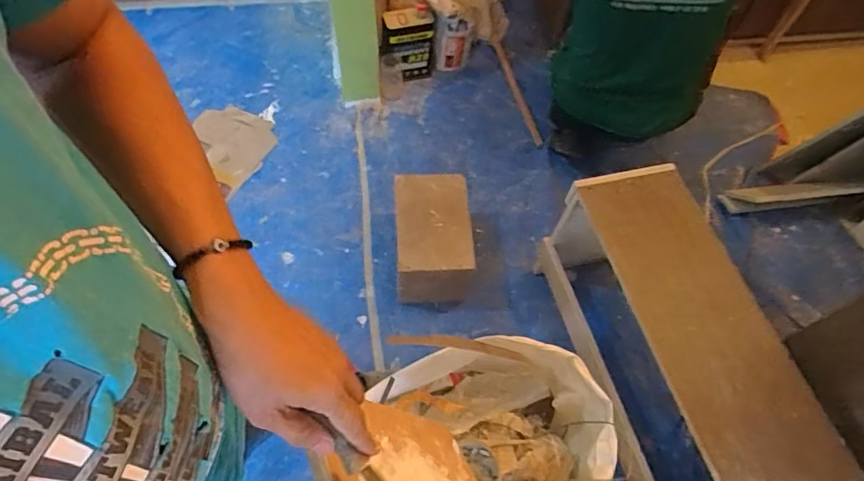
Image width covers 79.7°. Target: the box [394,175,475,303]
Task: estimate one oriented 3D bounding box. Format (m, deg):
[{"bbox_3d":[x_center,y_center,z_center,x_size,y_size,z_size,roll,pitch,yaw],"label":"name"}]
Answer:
[{"bbox_3d":[0.003,-0.007,1.482,0.219,0.230,0.302,1,55,-7],"label":"box"}]

